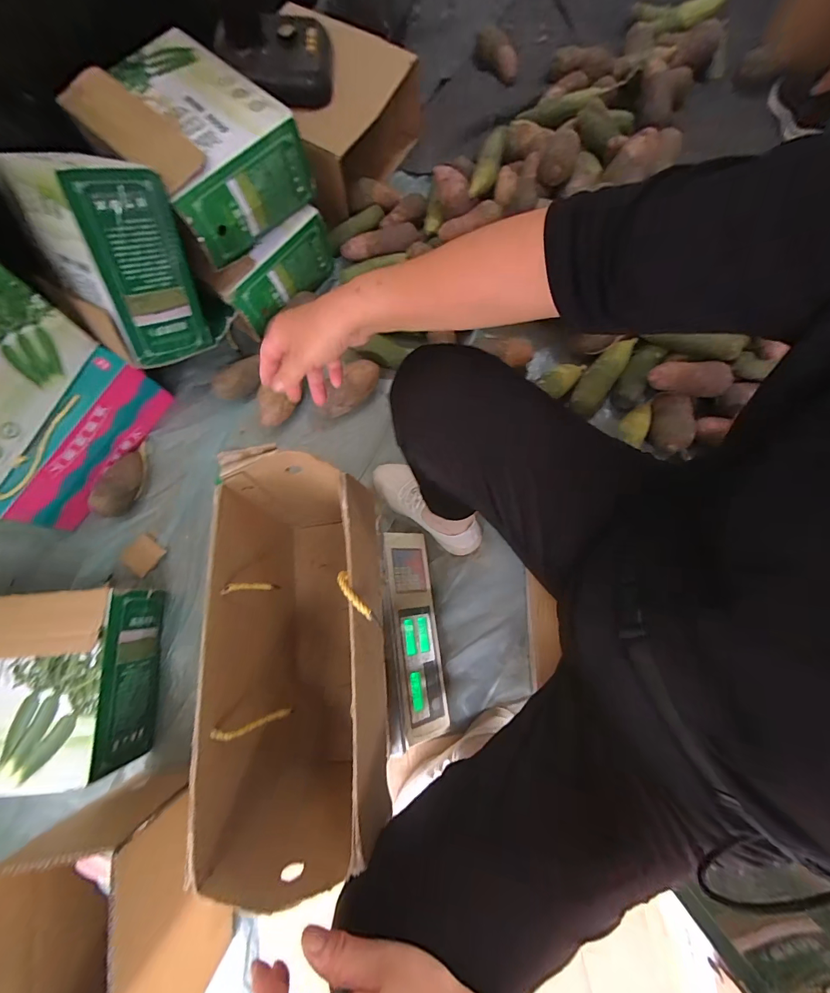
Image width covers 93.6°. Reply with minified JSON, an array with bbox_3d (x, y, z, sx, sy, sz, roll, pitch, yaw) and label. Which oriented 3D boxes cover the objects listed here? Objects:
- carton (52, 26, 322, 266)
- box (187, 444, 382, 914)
[{"bbox_3d":[-0.403,-0.644,0.712,0.356,0.147,0.250,44,80,11],"label":"carton"},{"bbox_3d":[-0.124,0.176,0.490,0.175,0.255,0.392,2,75,1],"label":"box"}]

